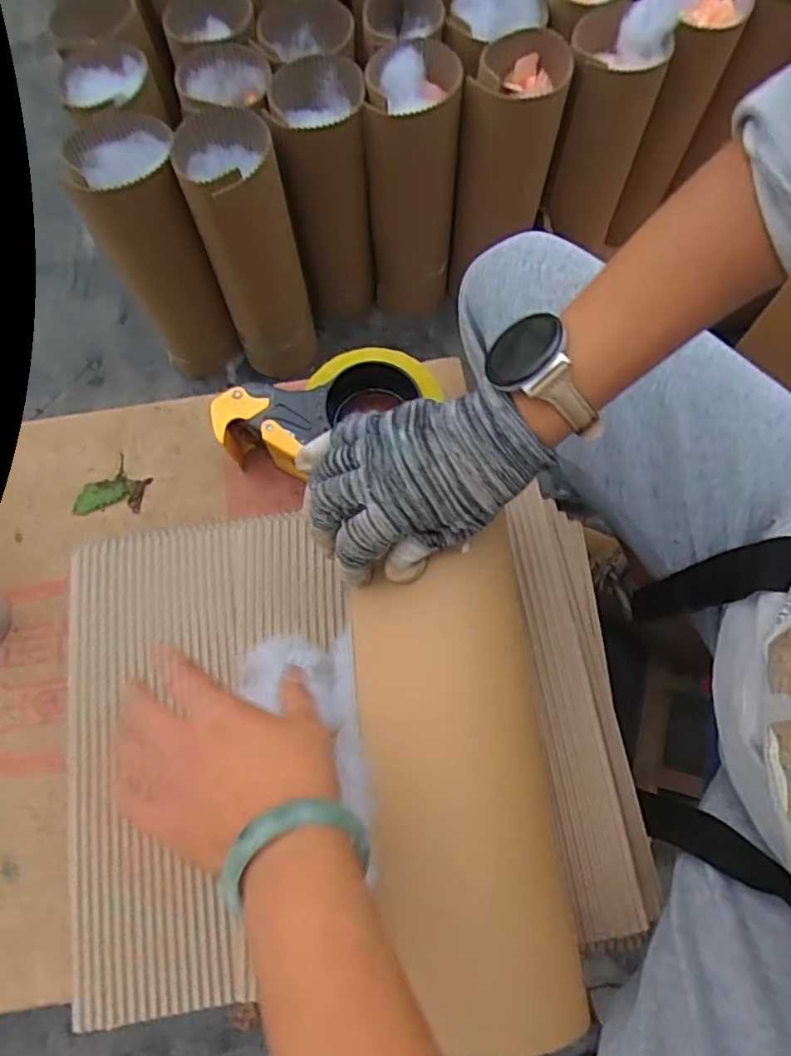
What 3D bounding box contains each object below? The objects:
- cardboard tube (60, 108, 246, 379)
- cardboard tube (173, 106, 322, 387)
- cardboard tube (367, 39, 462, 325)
[{"bbox_3d":[-0.247,-0.281,0.692,0.101,0.270,0.097,0,69,1],"label":"cardboard tube"},{"bbox_3d":[-0.147,-0.277,0.695,0.090,0.284,0.085,-13,69,-4],"label":"cardboard tube"},{"bbox_3d":[0.020,-0.372,0.739,0.093,0.302,0.096,-1,69,0],"label":"cardboard tube"}]

